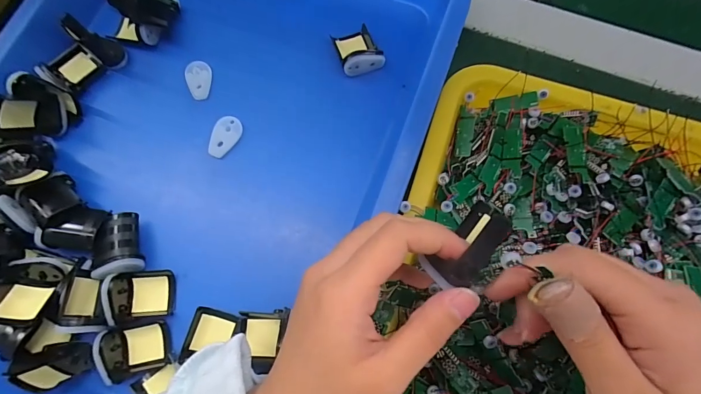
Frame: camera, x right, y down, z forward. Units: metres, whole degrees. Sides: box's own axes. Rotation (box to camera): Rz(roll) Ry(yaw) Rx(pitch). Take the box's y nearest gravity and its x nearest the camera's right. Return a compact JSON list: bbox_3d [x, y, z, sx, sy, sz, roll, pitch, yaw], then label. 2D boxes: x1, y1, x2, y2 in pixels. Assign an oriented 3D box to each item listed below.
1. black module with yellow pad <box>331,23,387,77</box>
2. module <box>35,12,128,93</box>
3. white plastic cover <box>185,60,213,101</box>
[{"bbox_3d":[0.006,-0.126,0.307,0.035,0.014,0.041,-22,77,-5],"label":"black module with yellow pad"},{"bbox_3d":[-0.228,-0.119,0.299,0.037,0.039,0.059,38,79,9],"label":"module"},{"bbox_3d":[-0.131,-0.101,0.311,0.021,0.005,0.035,-4,76,-1],"label":"white plastic cover"}]

